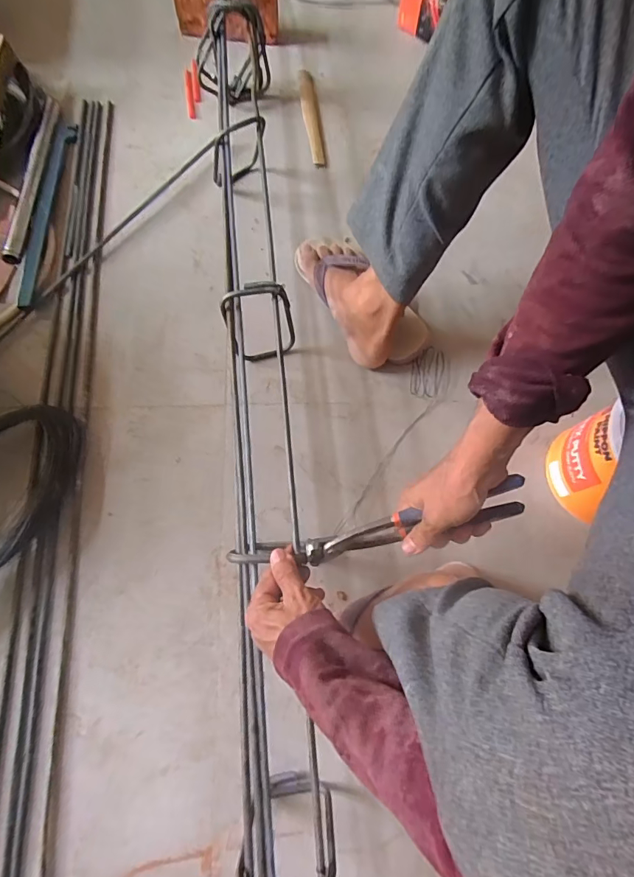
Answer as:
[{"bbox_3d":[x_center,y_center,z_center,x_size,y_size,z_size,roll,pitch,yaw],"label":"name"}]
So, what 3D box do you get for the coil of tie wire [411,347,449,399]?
[{"bbox_3d":[0.172,-0.099,0.665,0.057,0.013,0.074,5,73,-1],"label":"coil of tie wire"}]

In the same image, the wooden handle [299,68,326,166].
[{"bbox_3d":[-0.010,-0.592,0.816,0.029,0.022,0.231,-6,74,-4],"label":"wooden handle"}]

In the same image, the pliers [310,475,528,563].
[{"bbox_3d":[0.095,0.085,0.442,0.220,0.046,0.033,-16,74,6],"label":"pliers"}]

